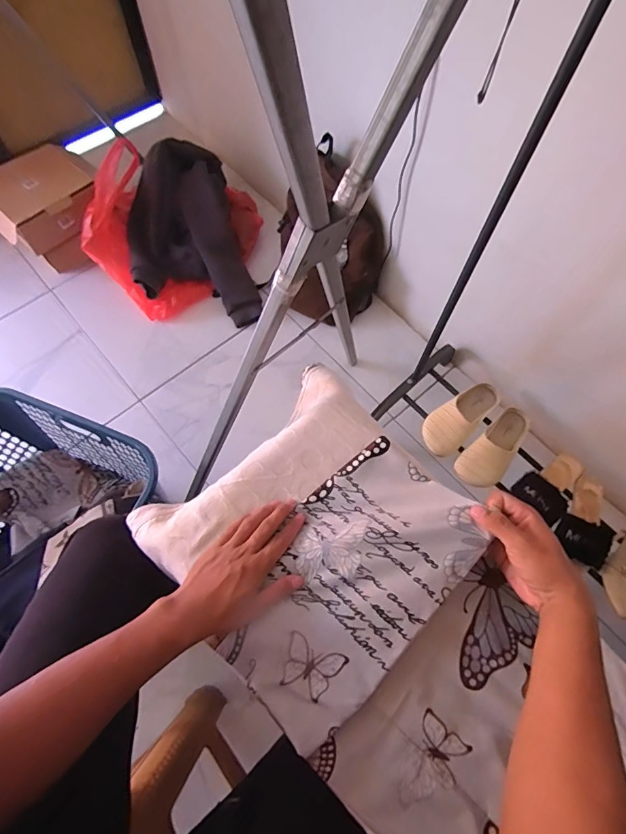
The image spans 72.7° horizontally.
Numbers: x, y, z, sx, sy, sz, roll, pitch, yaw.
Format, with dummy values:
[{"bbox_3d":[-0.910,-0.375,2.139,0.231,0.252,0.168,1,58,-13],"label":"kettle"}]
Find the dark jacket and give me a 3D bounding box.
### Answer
[{"bbox_3d":[-0.391,-0.561,1.296,0.341,0.196,0.521,-16,69,-9],"label":"dark jacket"}]

